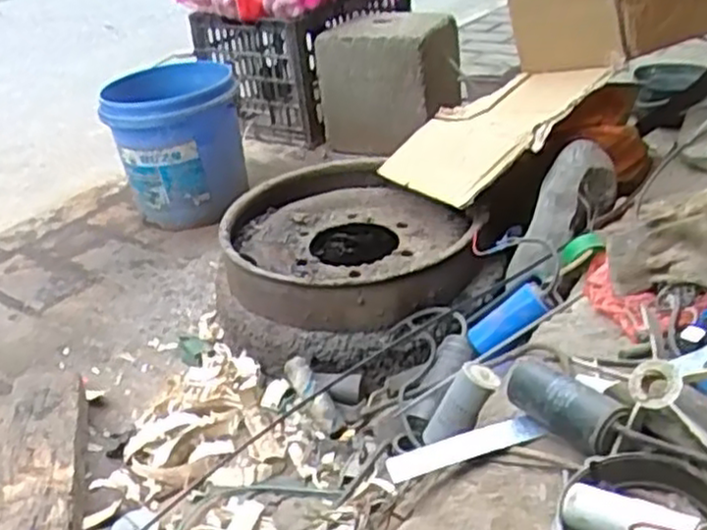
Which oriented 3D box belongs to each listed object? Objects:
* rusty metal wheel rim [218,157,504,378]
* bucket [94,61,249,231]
[{"bbox_3d":[-0.018,-0.012,1.141,0.376,0.126,0.464,-10,29,-8],"label":"rusty metal wheel rim"},{"bbox_3d":[-0.349,-0.232,1.522,0.254,0.283,0.243,-13,30,-12],"label":"bucket"}]

